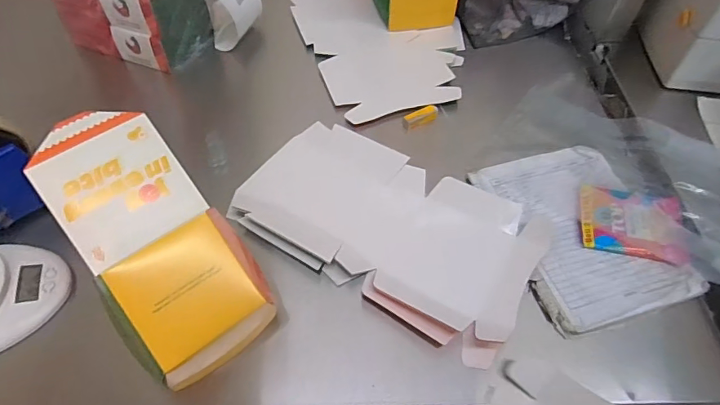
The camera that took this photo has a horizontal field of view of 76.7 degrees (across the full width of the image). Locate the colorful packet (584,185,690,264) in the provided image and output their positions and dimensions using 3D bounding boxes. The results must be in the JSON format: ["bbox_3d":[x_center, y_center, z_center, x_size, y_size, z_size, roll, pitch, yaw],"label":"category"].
[{"bbox_3d":[0.296,0.021,0.496,0.100,0.011,0.084,13,54,8],"label":"colorful packet"}]

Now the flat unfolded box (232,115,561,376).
[{"bbox_3d":[0.028,0.023,0.499,0.312,0.032,0.177,26,57,17],"label":"flat unfolded box"}]

